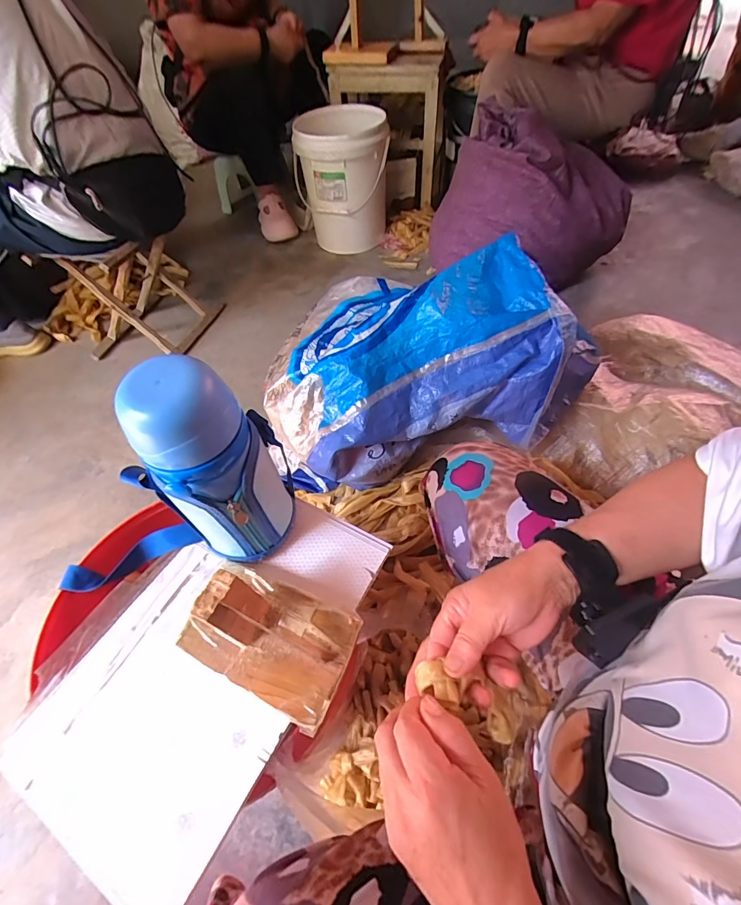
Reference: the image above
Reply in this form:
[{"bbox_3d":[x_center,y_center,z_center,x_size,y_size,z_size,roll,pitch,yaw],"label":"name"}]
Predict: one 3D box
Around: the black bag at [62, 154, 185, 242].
[{"bbox_3d":[-0.526,-0.575,0.931,0.051,0.144,0.247,32,62,24],"label":"black bag"}]

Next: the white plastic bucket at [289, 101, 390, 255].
[{"bbox_3d":[-0.086,-0.886,1.358,0.277,0.335,0.296,-2,54,3],"label":"white plastic bucket"}]

